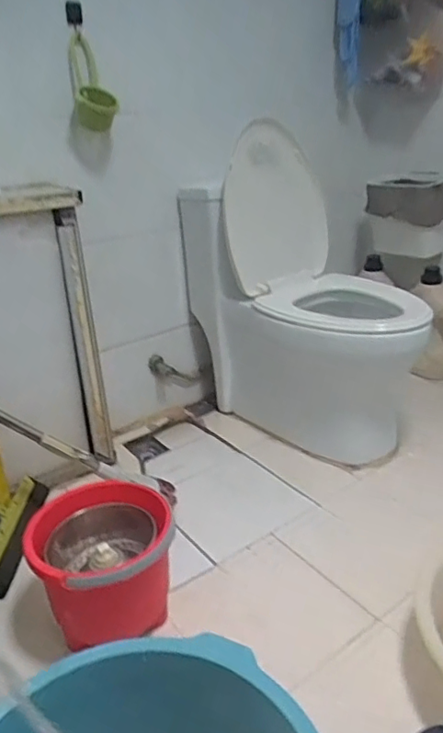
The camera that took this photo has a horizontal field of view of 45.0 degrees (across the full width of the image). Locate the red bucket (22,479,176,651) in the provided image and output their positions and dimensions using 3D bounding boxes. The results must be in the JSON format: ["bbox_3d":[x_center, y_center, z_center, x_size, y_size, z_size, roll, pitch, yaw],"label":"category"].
[{"bbox_3d":[-0.210,0.359,0.960,0.231,0.224,0.224,-4,23,2],"label":"red bucket"}]

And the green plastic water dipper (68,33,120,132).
[{"bbox_3d":[-0.275,-0.608,1.156,0.091,0.174,0.098,-7,23,-7],"label":"green plastic water dipper"}]

